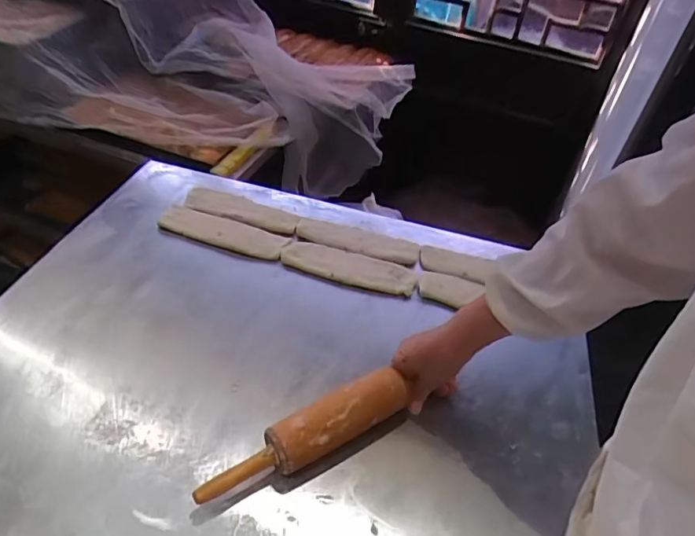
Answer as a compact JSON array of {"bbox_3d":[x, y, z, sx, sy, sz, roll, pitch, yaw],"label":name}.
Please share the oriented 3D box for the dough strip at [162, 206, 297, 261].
[{"bbox_3d":[-0.202,-0.060,0.823,0.206,0.009,0.062,16,44,9],"label":"dough strip"}]

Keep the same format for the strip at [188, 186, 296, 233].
[{"bbox_3d":[-0.185,-0.102,0.868,0.203,0.008,0.068,18,44,10],"label":"strip"}]

